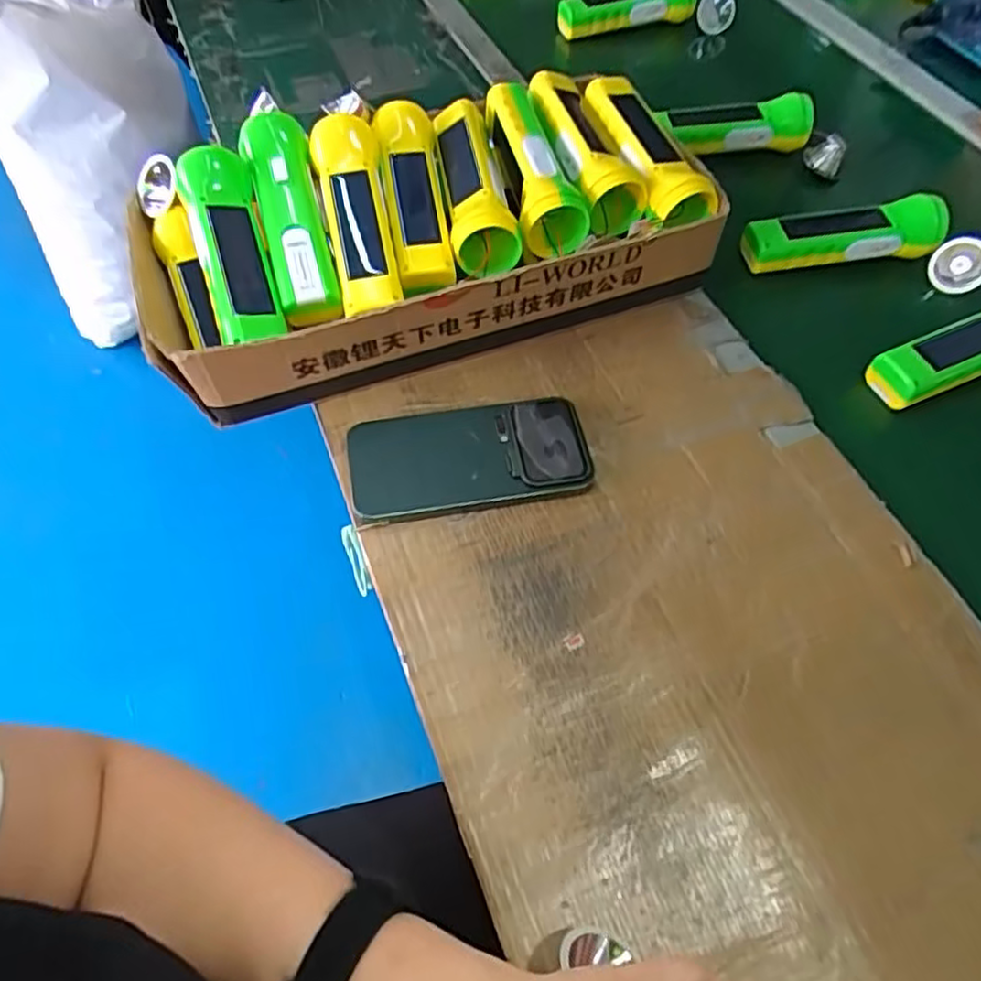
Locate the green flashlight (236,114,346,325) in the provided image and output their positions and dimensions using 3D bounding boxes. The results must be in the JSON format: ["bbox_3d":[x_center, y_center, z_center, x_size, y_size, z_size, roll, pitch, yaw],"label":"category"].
[{"bbox_3d":[-0.144,-0.197,0.497,0.047,0.041,0.173,-14,73,-11],"label":"green flashlight"}]

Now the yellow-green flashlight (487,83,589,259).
[{"bbox_3d":[0.036,-0.256,0.548,0.055,0.057,0.160,-7,57,-6],"label":"yellow-green flashlight"}]

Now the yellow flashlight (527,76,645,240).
[{"bbox_3d":[0.078,-0.271,0.551,0.058,0.046,0.165,-9,58,-7],"label":"yellow flashlight"}]

